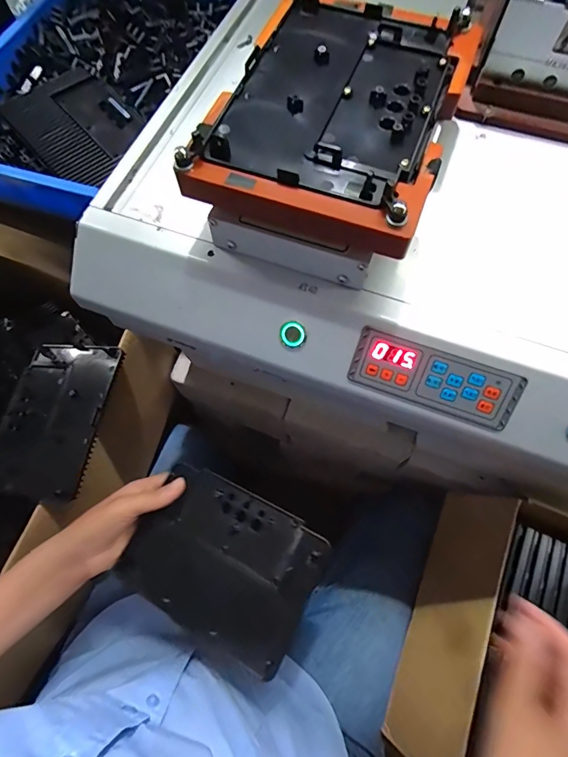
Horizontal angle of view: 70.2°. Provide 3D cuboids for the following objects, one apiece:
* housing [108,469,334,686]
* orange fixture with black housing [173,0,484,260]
[{"bbox_3d":[-0.062,0.179,0.401,0.180,0.027,0.131,26,71,11],"label":"housing"},{"bbox_3d":[0.040,-0.193,0.296,0.158,0.038,0.216,20,70,9],"label":"orange fixture with black housing"}]

